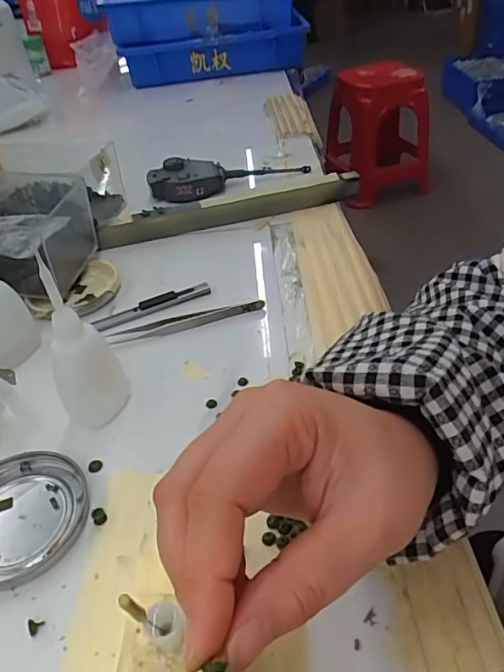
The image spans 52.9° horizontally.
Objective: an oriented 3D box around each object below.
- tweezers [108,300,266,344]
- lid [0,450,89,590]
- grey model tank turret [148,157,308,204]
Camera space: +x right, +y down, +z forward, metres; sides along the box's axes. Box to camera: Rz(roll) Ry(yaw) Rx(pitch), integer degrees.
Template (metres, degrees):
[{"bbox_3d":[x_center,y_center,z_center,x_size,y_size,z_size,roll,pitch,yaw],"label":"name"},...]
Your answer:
[{"bbox_3d":[-0.052,-0.012,0.403,0.126,0.010,0.013,-12,41,-8],"label":"tweezers"},{"bbox_3d":[-0.130,0.098,0.284,0.071,0.008,0.076,-3,40,3],"label":"lid"},{"bbox_3d":[-0.028,-0.194,0.593,0.185,0.031,0.050,-17,42,-13],"label":"grey model tank turret"}]

